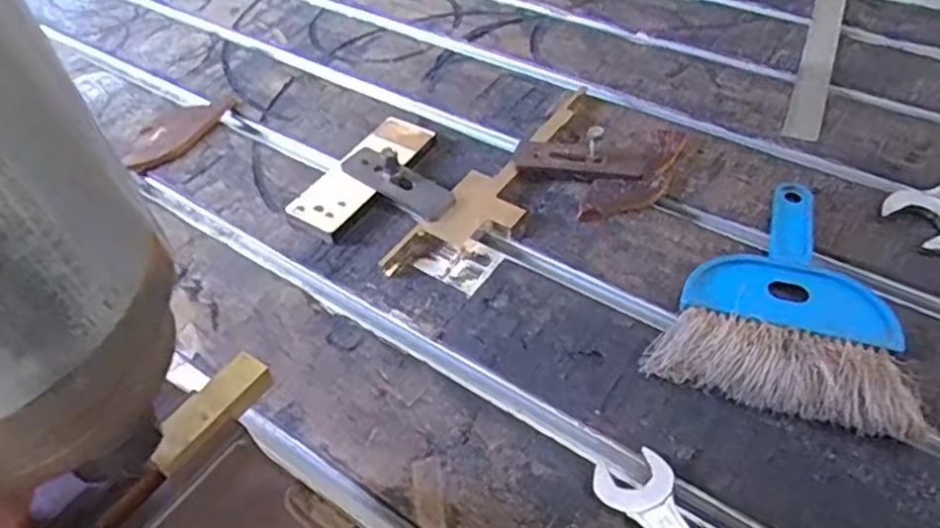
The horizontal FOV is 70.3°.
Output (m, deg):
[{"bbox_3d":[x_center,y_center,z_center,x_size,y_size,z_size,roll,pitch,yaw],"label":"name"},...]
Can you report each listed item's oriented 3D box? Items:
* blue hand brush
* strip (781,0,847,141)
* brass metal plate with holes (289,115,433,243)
[{"bbox_3d":[0.205,0.015,0.417,0.137,0.022,0.181,17,52,20],"label":"blue hand brush"},{"bbox_3d":[0.328,-0.210,0.618,0.027,0.010,0.309,20,52,16],"label":"strip"},{"bbox_3d":[-0.084,-0.071,0.527,0.048,0.015,0.134,24,55,25],"label":"brass metal plate with holes"}]

